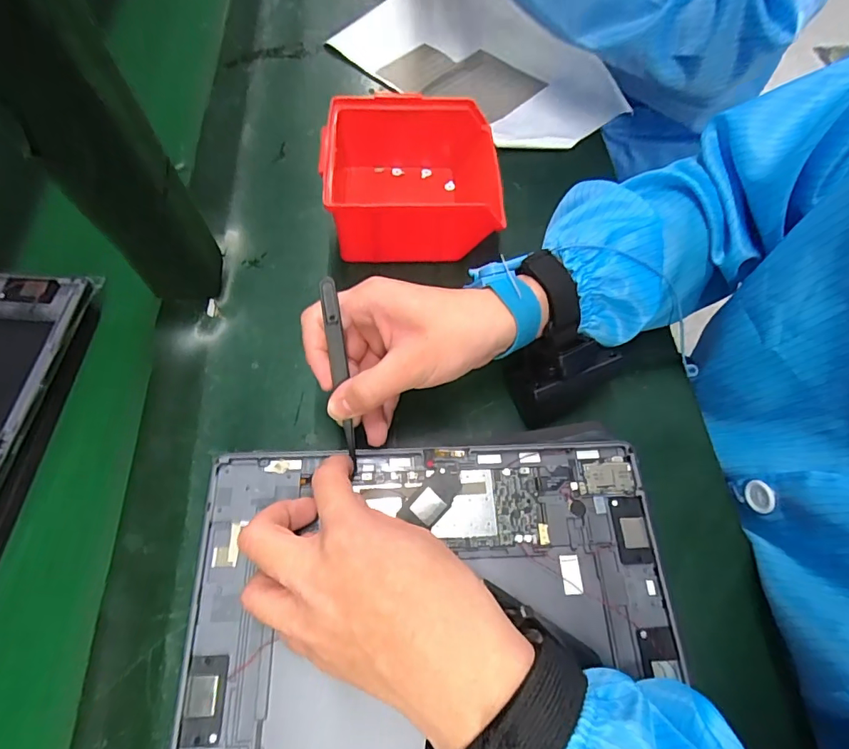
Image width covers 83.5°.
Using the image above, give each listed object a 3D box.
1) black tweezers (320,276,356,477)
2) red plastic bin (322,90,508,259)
[{"bbox_3d":[-0.049,-0.001,0.276,0.009,0.005,0.107,-7,97,-3],"label":"black tweezers"},{"bbox_3d":[-0.009,-0.155,0.383,0.133,0.067,0.118,-3,63,-1],"label":"red plastic bin"}]

